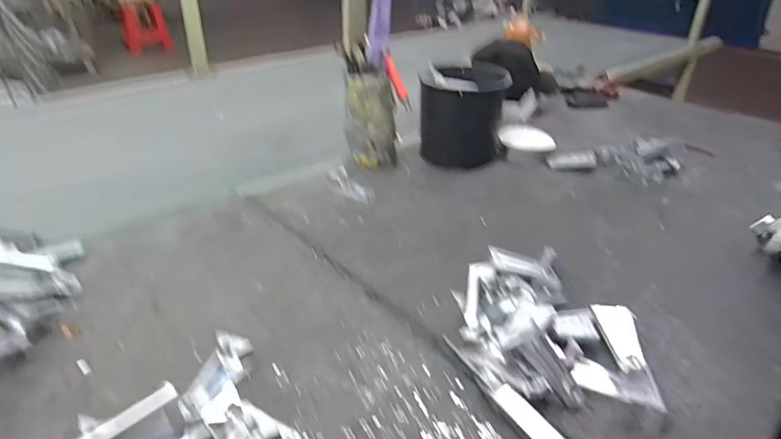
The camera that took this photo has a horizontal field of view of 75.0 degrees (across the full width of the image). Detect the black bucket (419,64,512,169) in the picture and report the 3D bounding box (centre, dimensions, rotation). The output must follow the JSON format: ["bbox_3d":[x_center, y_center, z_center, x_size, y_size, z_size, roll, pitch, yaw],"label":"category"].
[{"bbox_3d":[0.152,-0.220,1.069,0.157,0.175,0.166,1,32,-1],"label":"black bucket"}]

